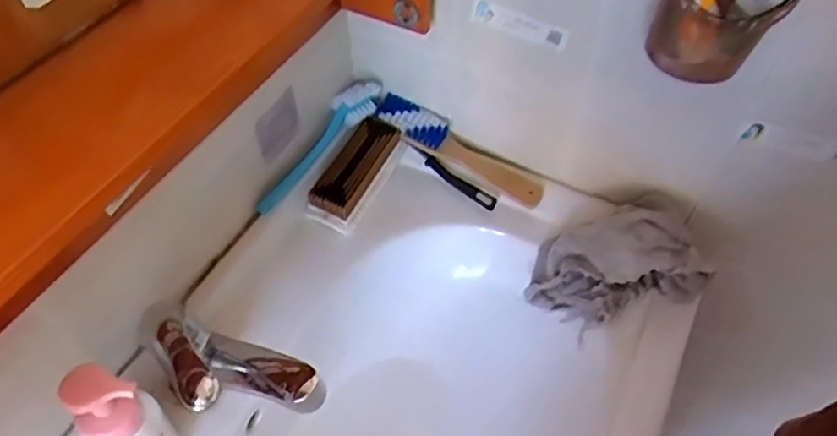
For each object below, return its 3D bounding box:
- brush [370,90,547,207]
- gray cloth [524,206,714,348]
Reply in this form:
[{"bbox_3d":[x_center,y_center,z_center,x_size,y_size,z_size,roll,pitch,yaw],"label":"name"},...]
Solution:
[{"bbox_3d":[0.050,-0.085,0.778,0.231,0.033,0.046,33,58,5],"label":"brush"},{"bbox_3d":[0.211,0.057,0.687,0.176,0.055,0.118,-30,73,23],"label":"gray cloth"}]

